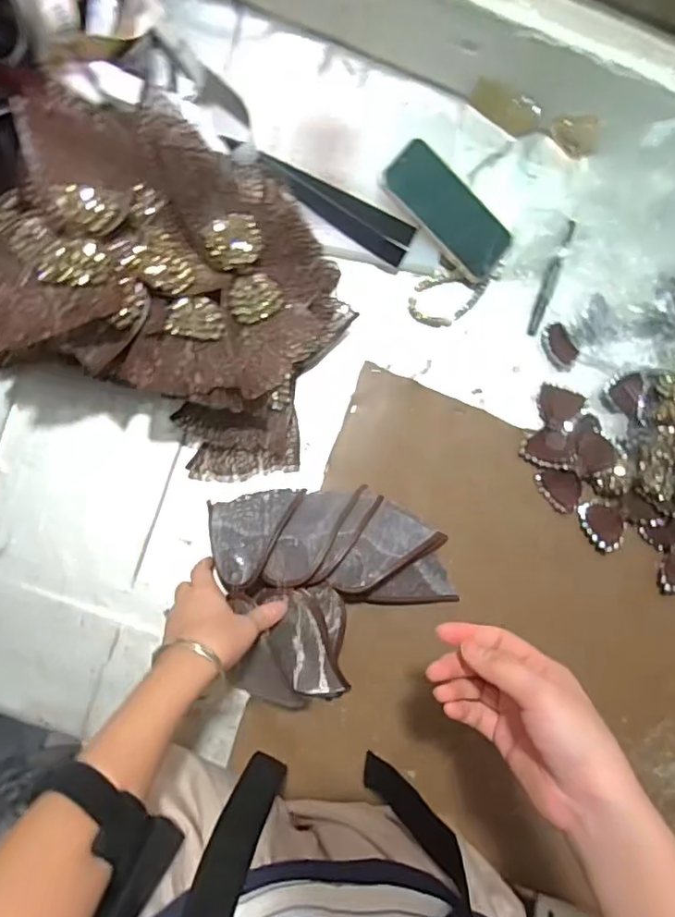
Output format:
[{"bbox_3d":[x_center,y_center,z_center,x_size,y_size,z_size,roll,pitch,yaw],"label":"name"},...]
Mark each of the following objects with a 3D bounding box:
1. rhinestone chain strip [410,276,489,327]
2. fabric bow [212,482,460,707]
[{"bbox_3d":[0.123,-0.175,0.663,0.086,0.006,0.056,5,87,-5],"label":"rhinestone chain strip"},{"bbox_3d":[0.005,0.131,0.593,0.225,0.062,0.205,-7,88,-5],"label":"fabric bow"}]

